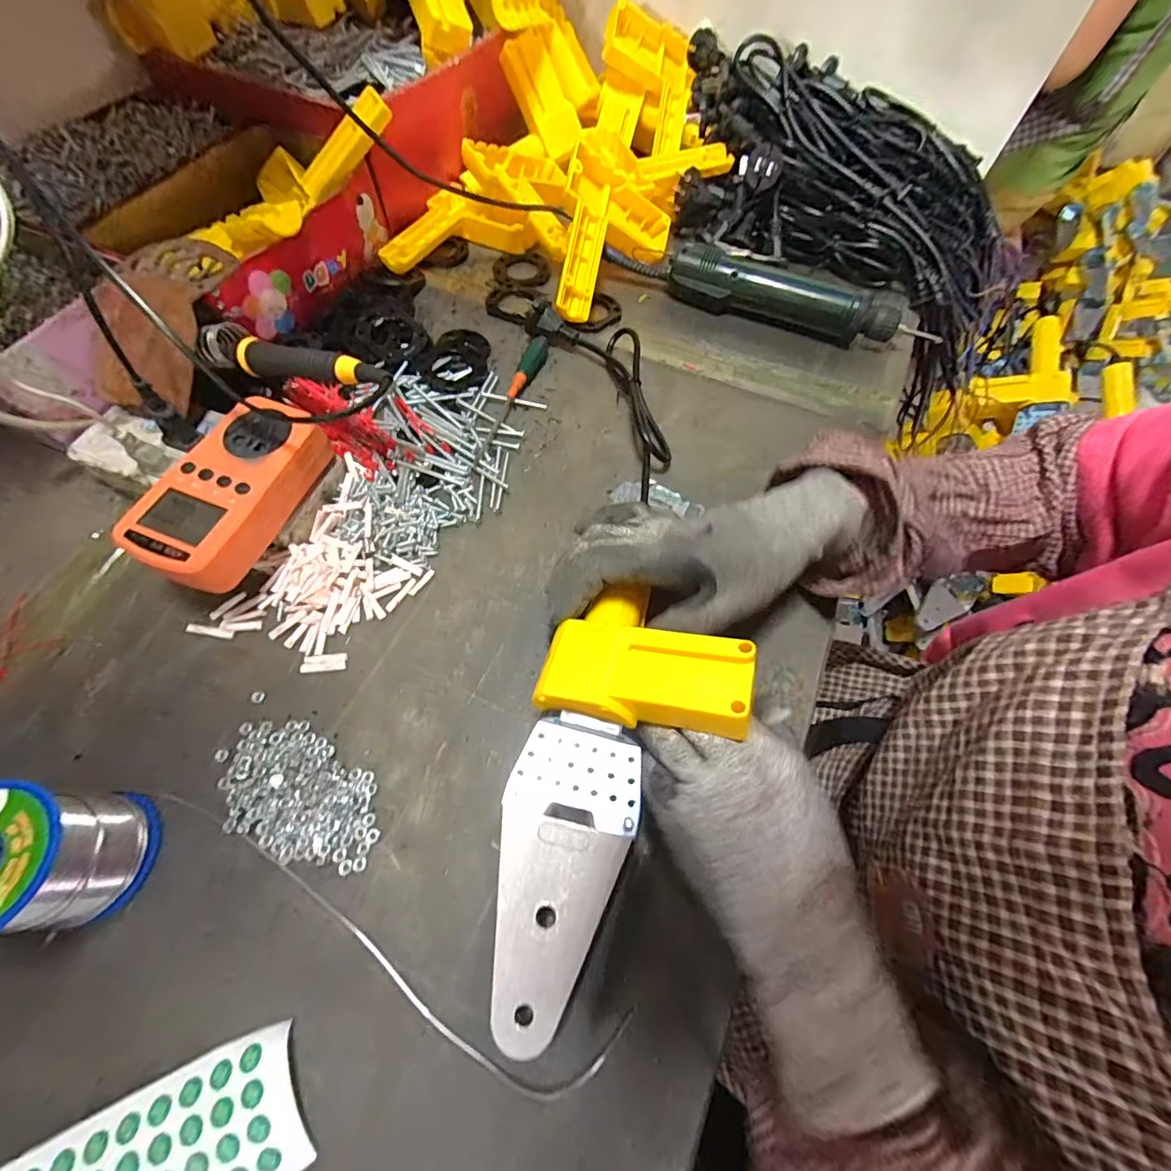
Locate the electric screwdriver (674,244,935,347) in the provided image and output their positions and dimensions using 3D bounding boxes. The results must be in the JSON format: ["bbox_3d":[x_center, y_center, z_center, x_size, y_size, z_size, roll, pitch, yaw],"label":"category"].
[{"bbox_3d":[0.194,-0.273,0.467,0.232,0.040,0.043,19,65,9],"label":"electric screwdriver"}]

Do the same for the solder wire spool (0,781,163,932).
[{"bbox_3d":[-0.271,0.133,0.241,0.065,0.061,0.062,8,64,4],"label":"solder wire spool"}]

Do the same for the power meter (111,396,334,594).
[{"bbox_3d":[-0.226,-0.061,0.314,0.066,0.040,0.127,19,65,7],"label":"power meter"}]

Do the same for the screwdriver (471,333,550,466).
[{"bbox_3d":[-0.061,-0.162,0.418,0.016,0.015,0.152,16,64,7],"label":"screwdriver"}]

